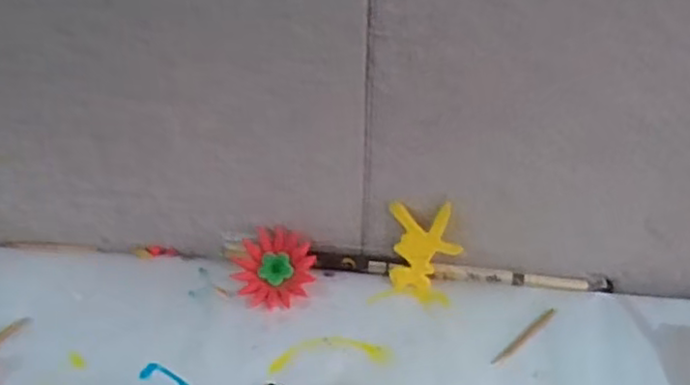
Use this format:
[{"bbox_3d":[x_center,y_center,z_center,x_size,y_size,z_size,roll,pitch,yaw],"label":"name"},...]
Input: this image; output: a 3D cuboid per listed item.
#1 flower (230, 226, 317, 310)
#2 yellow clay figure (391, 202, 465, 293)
[{"bbox_3d":[-0.042,0.044,0.413,0.046,0.007,0.046,-2,65,2],"label":"flower"},{"bbox_3d":[0.046,0.031,0.404,0.038,0.049,0.020,-2,39,-3],"label":"yellow clay figure"}]

